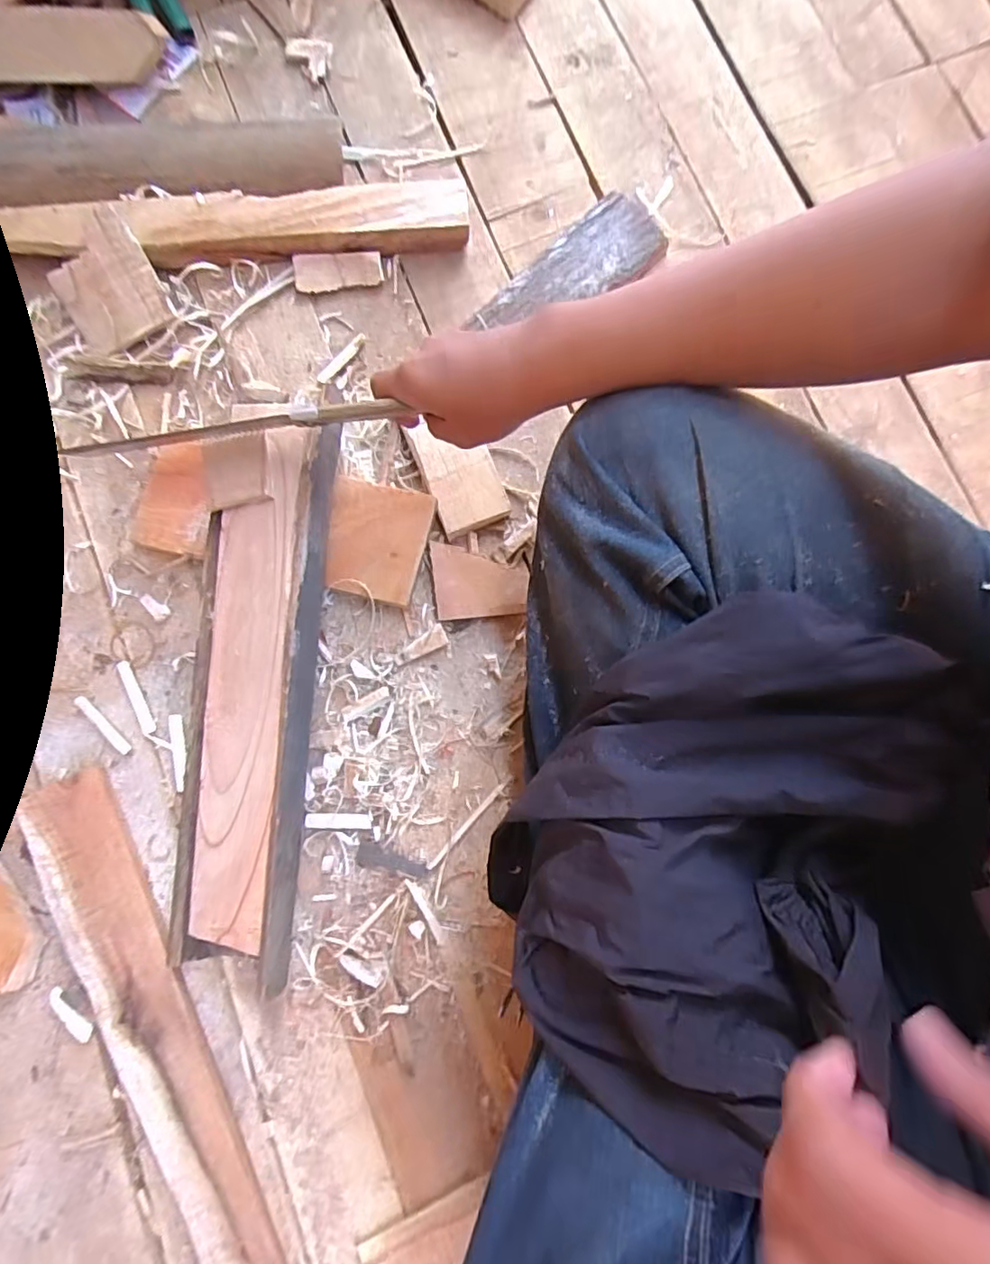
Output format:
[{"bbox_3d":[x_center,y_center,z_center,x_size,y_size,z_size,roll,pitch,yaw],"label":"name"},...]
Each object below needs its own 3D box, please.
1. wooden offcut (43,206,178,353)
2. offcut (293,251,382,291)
[{"bbox_3d":[-0.342,-0.306,0.512,0.083,0.012,0.098,-31,99,2],"label":"wooden offcut"},{"bbox_3d":[-0.144,-0.332,0.534,0.080,0.005,0.030,-7,103,1],"label":"offcut"}]

